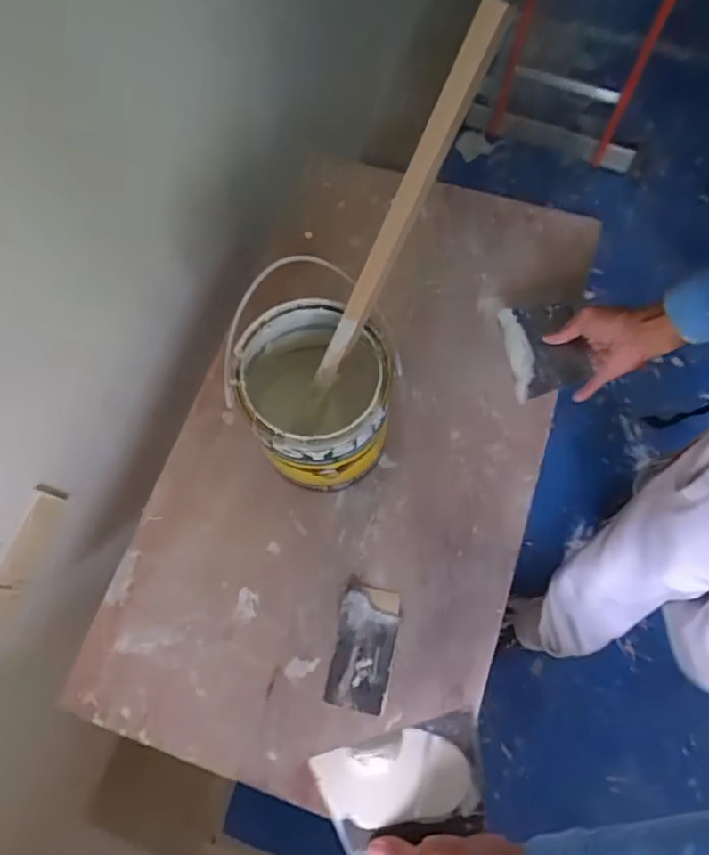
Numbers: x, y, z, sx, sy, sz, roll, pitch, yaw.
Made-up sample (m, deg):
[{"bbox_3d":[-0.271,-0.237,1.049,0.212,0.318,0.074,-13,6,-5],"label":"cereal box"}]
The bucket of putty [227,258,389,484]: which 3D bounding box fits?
[{"bbox_3d":[-0.042,-0.024,0.670,0.154,0.207,0.163,-7,71,-1],"label":"bucket of putty"}]

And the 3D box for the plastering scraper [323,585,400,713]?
[{"bbox_3d":[0.012,0.258,0.678,0.069,0.008,0.135,10,71,5],"label":"plastering scraper"}]

